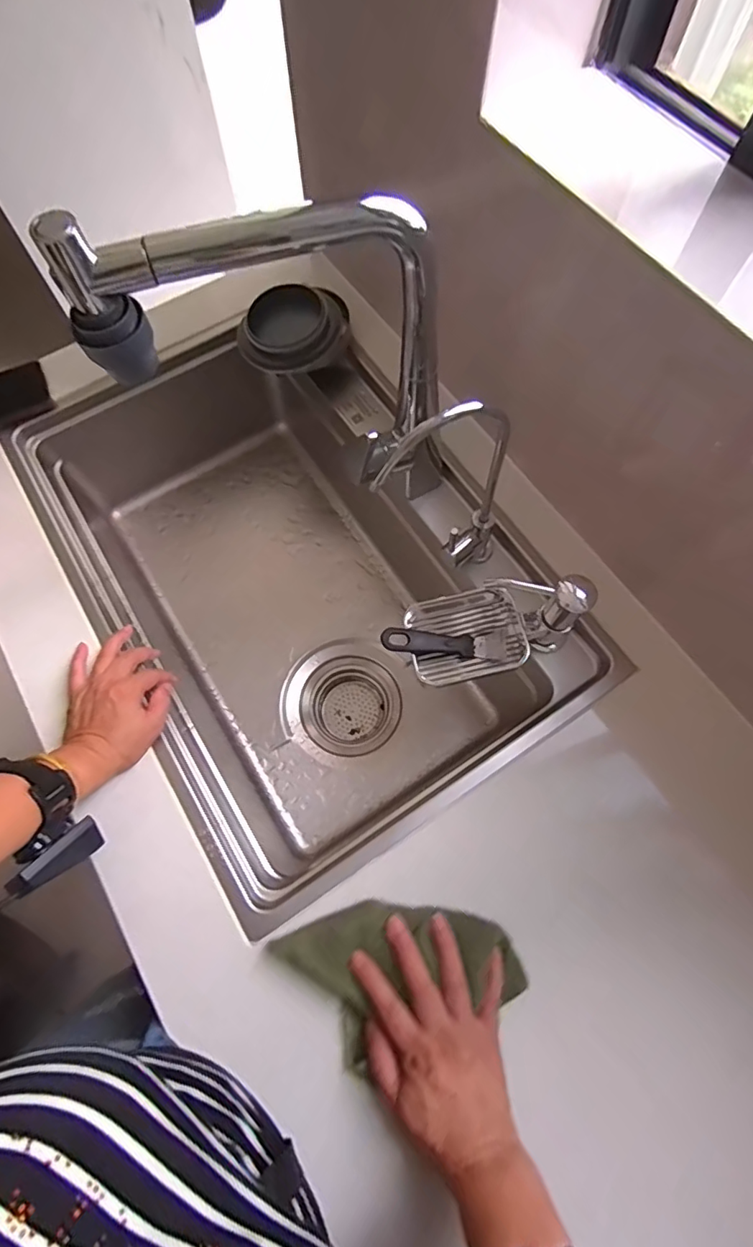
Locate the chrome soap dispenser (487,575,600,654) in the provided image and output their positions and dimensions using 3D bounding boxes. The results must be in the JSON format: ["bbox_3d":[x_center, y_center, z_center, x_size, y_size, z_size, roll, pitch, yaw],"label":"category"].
[{"bbox_3d":[0.160,-0.011,0.562,0.102,0.116,0.035,5,70,3],"label":"chrome soap dispenser"}]

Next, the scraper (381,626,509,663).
[{"bbox_3d":[0.068,0.021,0.555,0.126,0.021,0.029,5,69,-11],"label":"scraper"}]

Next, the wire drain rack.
[{"bbox_3d":[0.092,0.010,0.569,0.114,0.036,0.098,-10,70,-3],"label":"wire drain rack"}]

